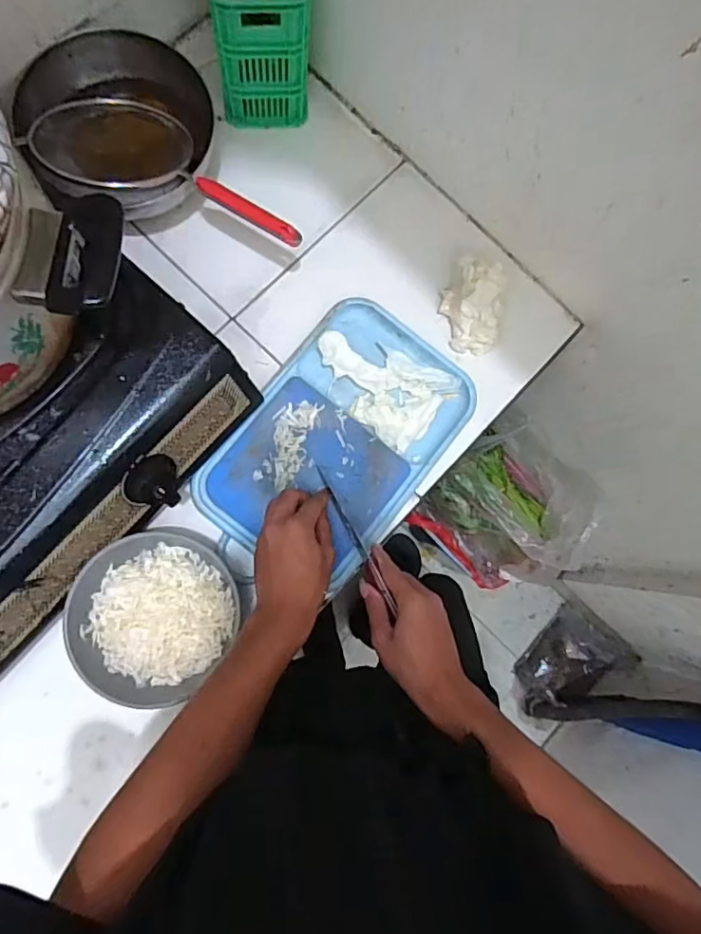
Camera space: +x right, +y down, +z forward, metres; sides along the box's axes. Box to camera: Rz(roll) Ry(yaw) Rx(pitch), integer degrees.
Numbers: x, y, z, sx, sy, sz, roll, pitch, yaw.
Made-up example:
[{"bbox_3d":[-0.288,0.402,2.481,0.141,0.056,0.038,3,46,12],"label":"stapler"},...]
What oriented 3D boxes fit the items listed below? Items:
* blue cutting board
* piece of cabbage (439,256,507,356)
[{"bbox_3d":[-0.042,0.010,0.616,0.171,0.011,0.161,37,80,0],"label":"blue cutting board"},{"bbox_3d":[0.139,-0.183,0.644,0.060,0.055,0.091,4,82,-5],"label":"piece of cabbage"}]

